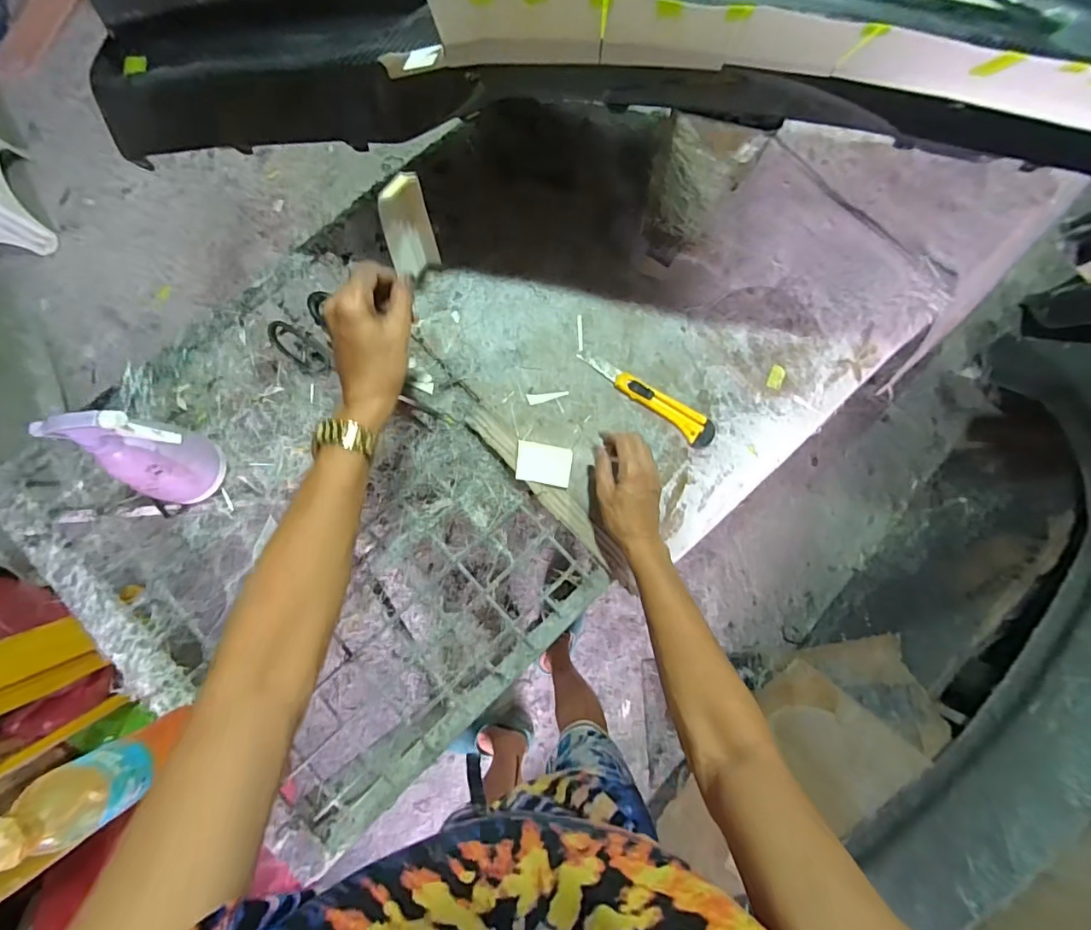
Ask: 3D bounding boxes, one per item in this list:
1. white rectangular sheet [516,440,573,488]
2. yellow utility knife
[{"bbox_3d":[-0.002,-0.001,0.654,0.069,0.009,0.051,11,84,-8],"label":"white rectangular sheet"},{"bbox_3d":[0.139,-0.094,0.680,0.196,0.014,0.039,39,90,5],"label":"yellow utility knife"}]

